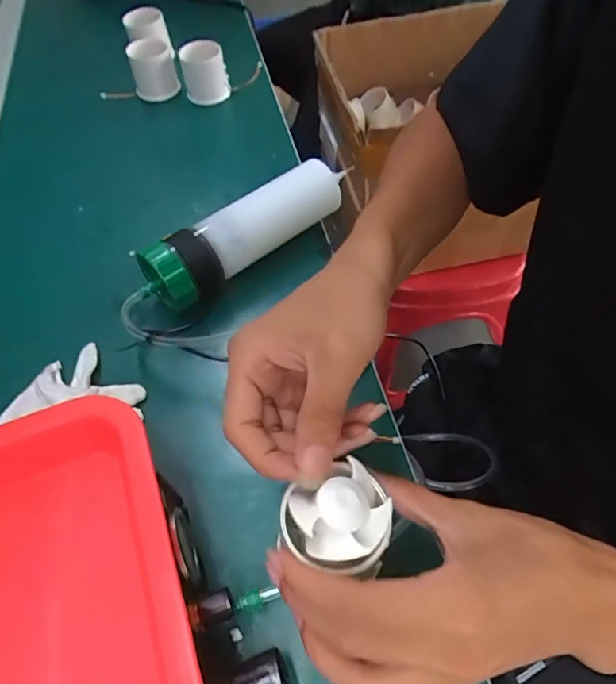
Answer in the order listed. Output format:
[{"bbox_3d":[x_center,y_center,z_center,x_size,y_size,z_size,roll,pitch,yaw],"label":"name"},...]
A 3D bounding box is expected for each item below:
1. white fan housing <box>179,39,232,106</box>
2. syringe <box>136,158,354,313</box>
[{"bbox_3d":[-0.131,-0.344,0.622,0.056,0.063,0.057,-13,56,-4],"label":"white fan housing"},{"bbox_3d":[-0.052,-0.106,0.441,0.217,0.051,0.050,-41,62,-21],"label":"syringe"}]

